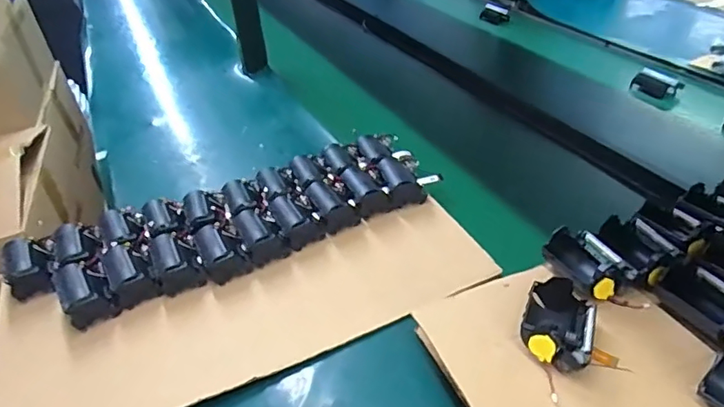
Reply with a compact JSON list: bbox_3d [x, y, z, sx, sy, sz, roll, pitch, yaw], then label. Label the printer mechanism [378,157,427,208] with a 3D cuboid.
[{"bbox_3d":[0.050,-0.027,0.658,0.044,0.040,0.064,-17,40,-13],"label":"printer mechanism"}]

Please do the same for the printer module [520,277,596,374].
[{"bbox_3d":[0.163,0.095,0.415,0.054,0.045,0.073,14,42,23],"label":"printer module"}]

